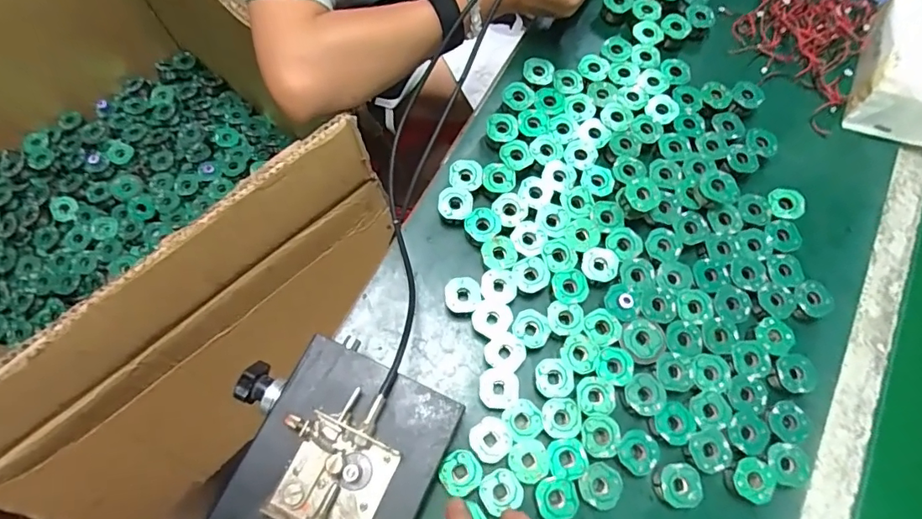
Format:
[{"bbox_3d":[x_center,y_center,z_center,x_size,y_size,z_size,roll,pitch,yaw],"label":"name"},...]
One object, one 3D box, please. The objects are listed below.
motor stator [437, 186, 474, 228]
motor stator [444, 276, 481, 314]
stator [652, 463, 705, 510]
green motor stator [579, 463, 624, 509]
[{"bbox_3d":[-0.005,-0.048,0.464,0.030,0.023,0.032,1,70,-2],"label":"motor stator"},{"bbox_3d":[0.001,0.033,0.442,0.030,0.026,0.031,1,70,-2],"label":"motor stator"},{"bbox_3d":[0.166,0.173,0.392,0.031,0.021,0.031,1,70,-2],"label":"stator"},{"bbox_3d":[0.104,0.170,0.386,0.030,0.020,0.032,1,70,-2],"label":"green motor stator"}]

